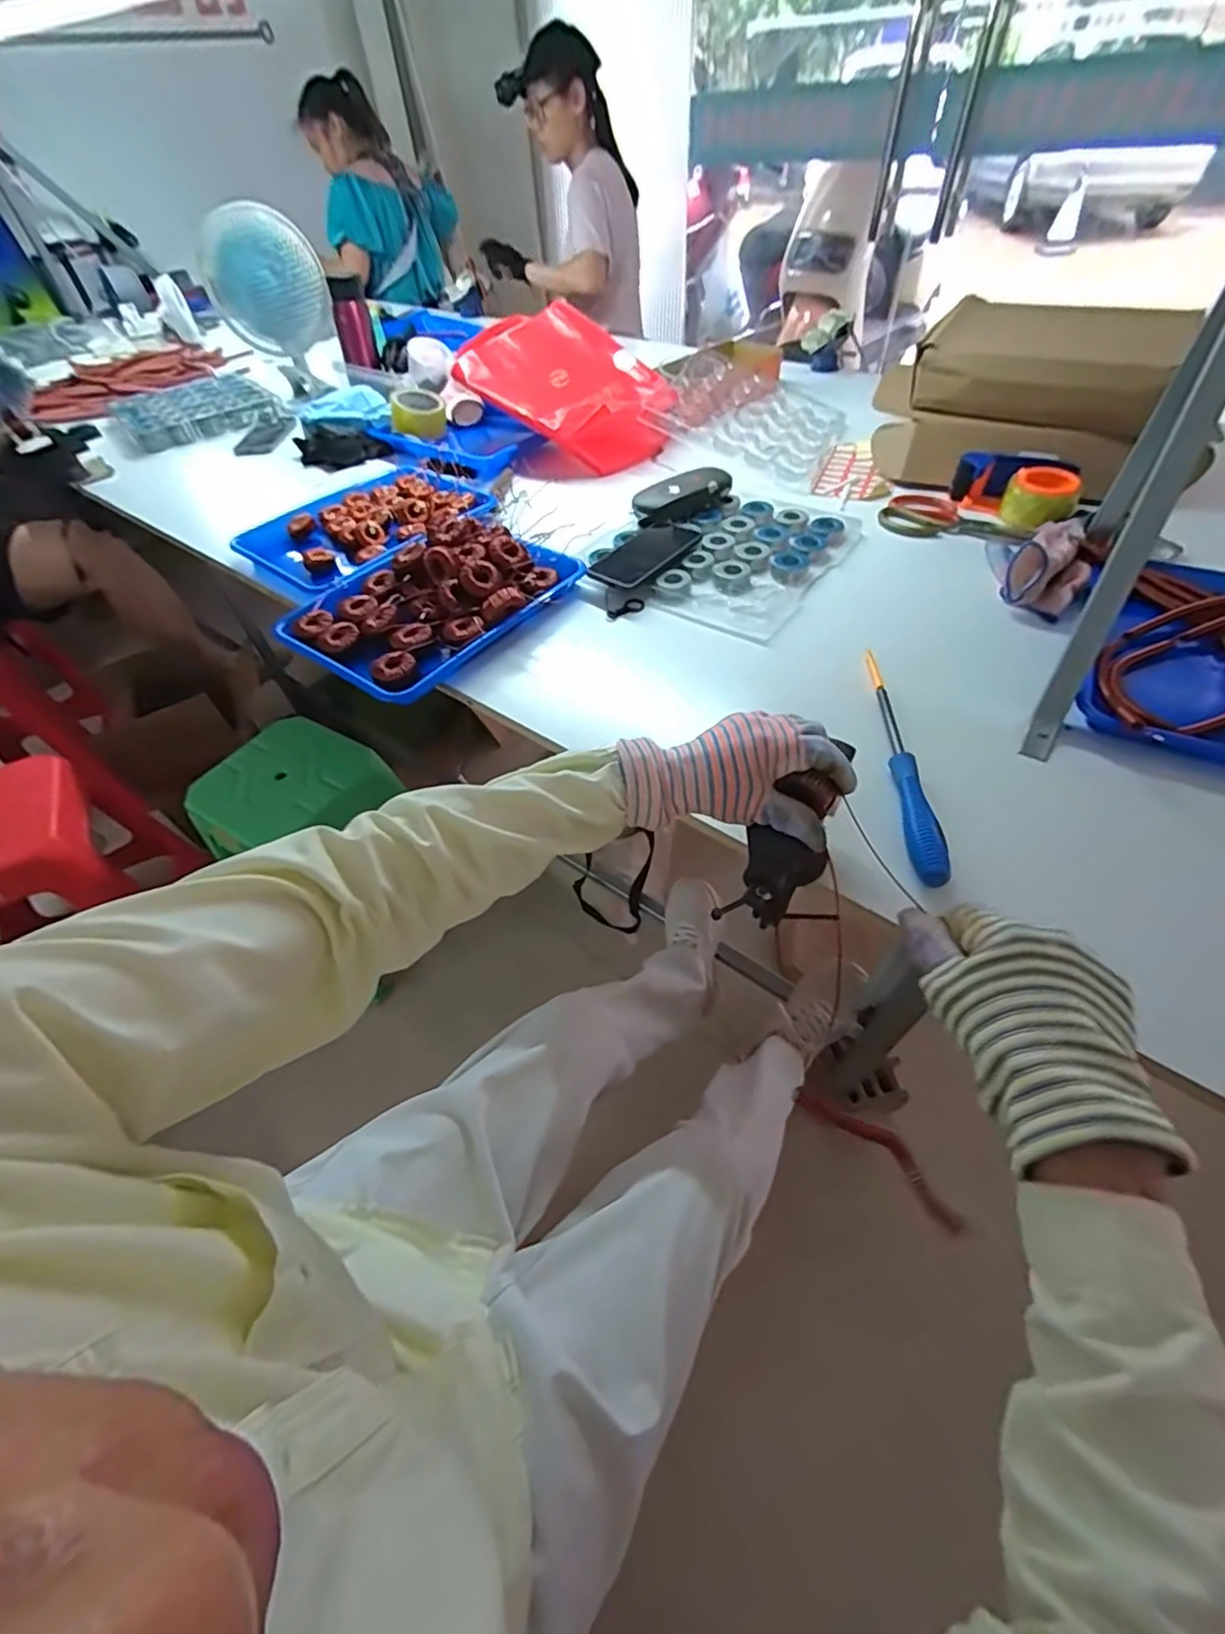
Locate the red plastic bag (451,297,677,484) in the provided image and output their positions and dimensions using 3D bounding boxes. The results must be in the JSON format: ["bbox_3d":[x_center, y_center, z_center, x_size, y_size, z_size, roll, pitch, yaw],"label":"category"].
[{"bbox_3d":[-0.080,-0.740,1.062,0.296,0.162,0.400,-35,56,-22],"label":"red plastic bag"}]

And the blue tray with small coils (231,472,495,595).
[{"bbox_3d":[-0.361,-0.442,0.901,0.250,0.032,0.321,33,60,27],"label":"blue tray with small coils"}]

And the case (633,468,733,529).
[{"bbox_3d":[0.103,-0.458,0.864,0.153,0.047,0.052,-30,55,-19],"label":"case"}]

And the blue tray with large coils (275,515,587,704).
[{"bbox_3d":[-0.228,-0.283,0.747,0.256,0.057,0.322,32,59,27],"label":"blue tray with large coils"}]

